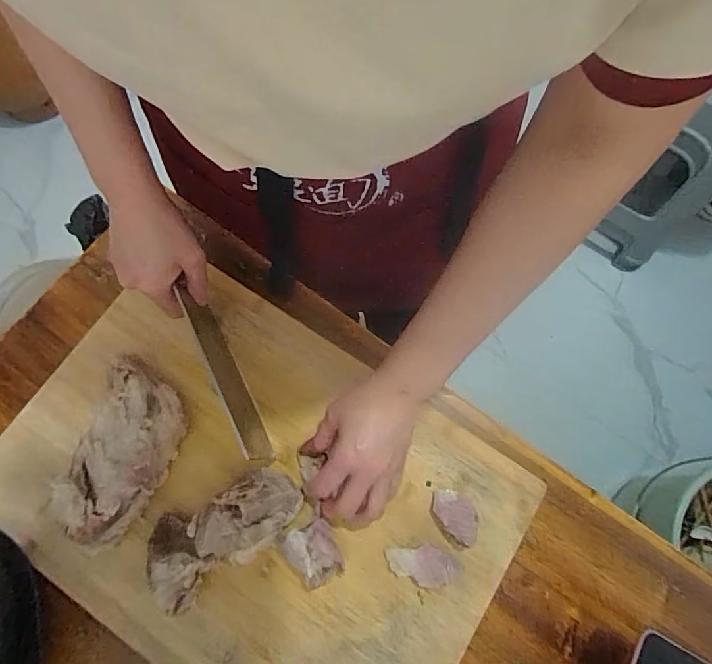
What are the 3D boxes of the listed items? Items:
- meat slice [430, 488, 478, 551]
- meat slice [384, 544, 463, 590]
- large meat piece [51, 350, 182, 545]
[{"bbox_3d":[0.096,0.179,0.424,0.038,0.015,0.053,-31,77,-8],"label":"meat slice"},{"bbox_3d":[0.063,0.220,0.415,0.068,0.007,0.035,17,75,4],"label":"meat slice"},{"bbox_3d":[-0.223,0.109,0.416,0.091,0.059,0.159,14,75,3],"label":"large meat piece"}]

